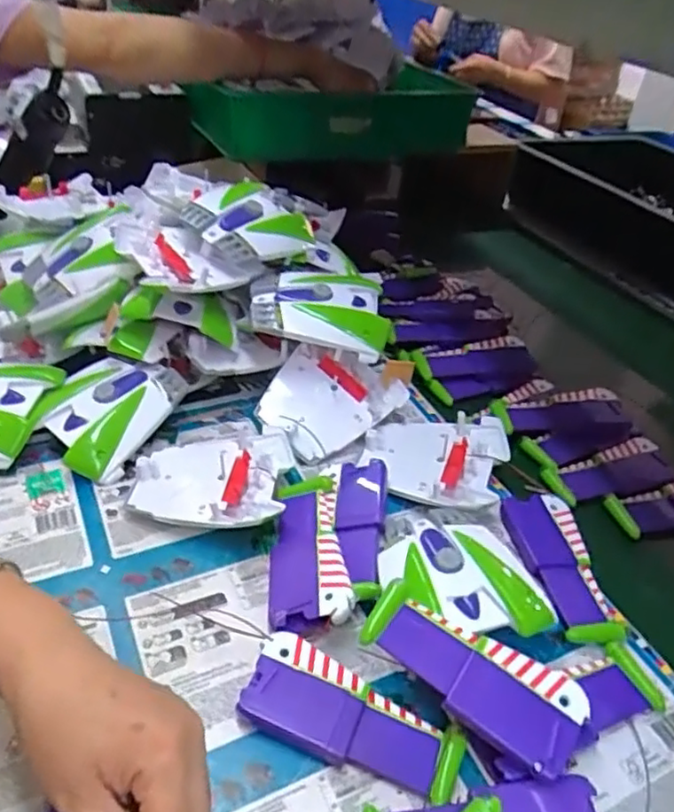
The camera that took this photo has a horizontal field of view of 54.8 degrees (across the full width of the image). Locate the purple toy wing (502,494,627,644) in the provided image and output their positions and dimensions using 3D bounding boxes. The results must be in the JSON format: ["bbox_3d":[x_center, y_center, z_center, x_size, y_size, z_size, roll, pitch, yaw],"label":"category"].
[{"bbox_3d":[0.155,0.111,0.454,0.050,0.017,0.118,1,38,-6],"label":"purple toy wing"}]

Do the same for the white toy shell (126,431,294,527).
[{"bbox_3d":[-0.092,0.054,0.476,0.107,0.024,0.094,6,38,0],"label":"white toy shell"}]

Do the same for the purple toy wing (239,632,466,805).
[{"bbox_3d":[0.007,0.168,0.350,0.119,0.014,0.050,20,40,17],"label":"purple toy wing"}]

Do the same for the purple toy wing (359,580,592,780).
[{"bbox_3d":[0.069,0.143,0.351,0.111,0.009,0.050,28,54,15],"label":"purple toy wing"}]

